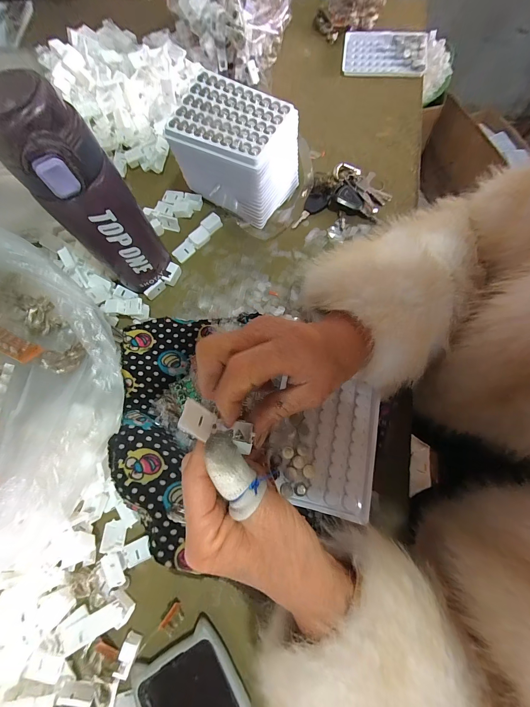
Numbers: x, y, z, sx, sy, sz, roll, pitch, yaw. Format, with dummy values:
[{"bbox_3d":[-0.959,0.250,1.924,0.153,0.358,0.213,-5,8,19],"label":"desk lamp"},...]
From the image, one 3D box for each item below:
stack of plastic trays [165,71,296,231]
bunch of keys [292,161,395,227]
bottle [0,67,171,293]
[{"bbox_3d":[-0.032,-0.245,0.360,0.132,0.101,0.099,28,77,12],"label":"stack of plastic trays"},{"bbox_3d":[0.104,-0.212,0.380,0.117,0.028,0.078,3,74,5],"label":"bunch of keys"},{"bbox_3d":[-0.154,-0.132,0.278,0.070,0.196,0.056,-42,75,-9],"label":"bottle"}]

